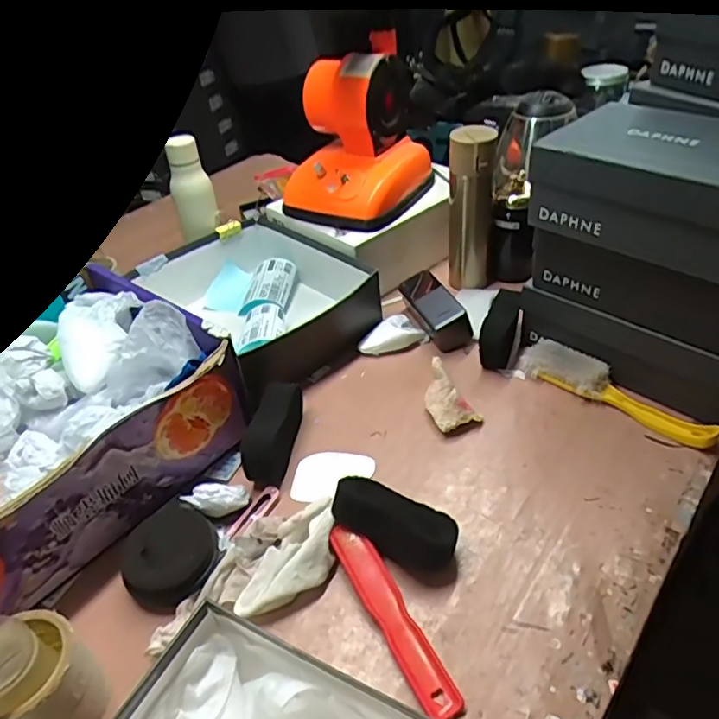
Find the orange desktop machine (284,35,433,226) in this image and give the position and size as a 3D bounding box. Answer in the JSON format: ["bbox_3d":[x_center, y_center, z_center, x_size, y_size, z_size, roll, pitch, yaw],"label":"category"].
[{"bbox_3d":[-0.012,-0.332,0.879,0.181,0.204,0.180,14,44,23],"label":"orange desktop machine"}]

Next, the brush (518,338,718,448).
[{"bbox_3d":[0.298,0.039,0.705,0.051,0.038,0.243,-33,46,-28],"label":"brush"}]

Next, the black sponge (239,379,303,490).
[{"bbox_3d":[-0.099,0.088,0.684,0.048,0.053,0.125,0,40,8],"label":"black sponge"}]

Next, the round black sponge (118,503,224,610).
[{"bbox_3d":[-0.185,0.192,0.579,0.093,0.036,0.091,-4,40,3],"label":"round black sponge"}]

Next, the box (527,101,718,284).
[{"bbox_3d":[0.352,-0.178,0.611,0.294,0.107,0.184,29,51,35],"label":"box"}]

